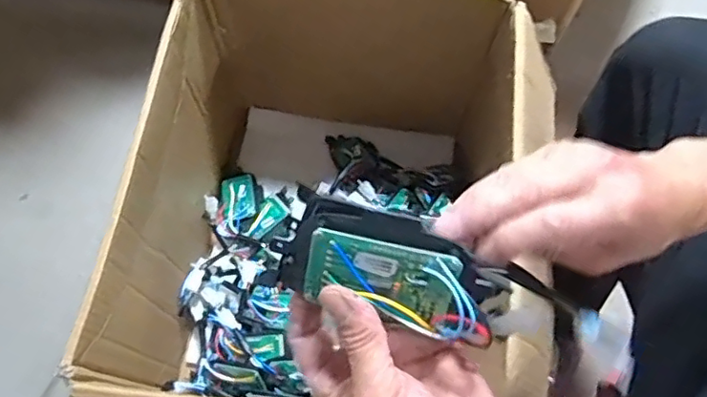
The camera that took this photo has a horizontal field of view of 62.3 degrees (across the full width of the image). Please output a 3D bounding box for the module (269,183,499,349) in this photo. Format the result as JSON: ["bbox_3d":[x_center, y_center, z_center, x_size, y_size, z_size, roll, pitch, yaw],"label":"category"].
[{"bbox_3d":[0.017,0.035,0.299,0.111,0.019,0.057,15,106,11],"label":"module"}]

